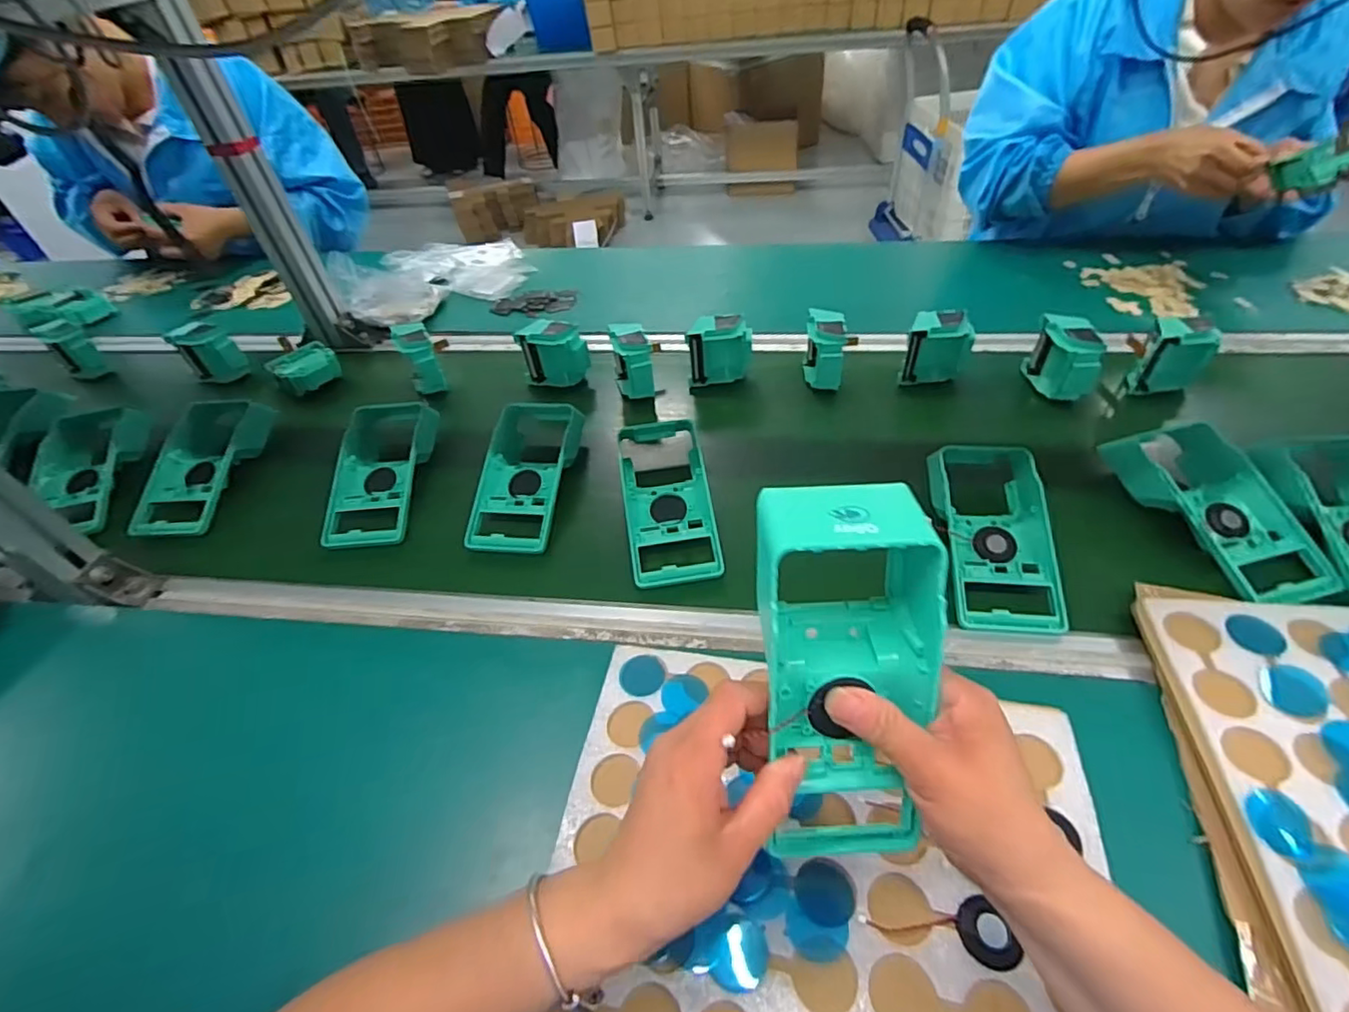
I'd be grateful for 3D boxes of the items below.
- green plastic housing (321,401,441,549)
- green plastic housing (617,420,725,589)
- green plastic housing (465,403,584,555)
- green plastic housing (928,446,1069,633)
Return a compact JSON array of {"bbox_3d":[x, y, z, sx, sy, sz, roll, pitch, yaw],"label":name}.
[{"bbox_3d":[-0.314,-0.035,0.645,0.093,0.058,0.198,0,47,2],"label":"green plastic housing"},{"bbox_3d":[-0.007,-0.010,0.580,0.083,0.045,0.177,-7,47,-4],"label":"green plastic housing"},{"bbox_3d":[-0.149,-0.038,0.622,0.091,0.052,0.196,4,48,6],"label":"green plastic housing"},{"bbox_3d":[0.278,0.023,0.529,0.096,0.049,0.191,5,57,6],"label":"green plastic housing"}]

